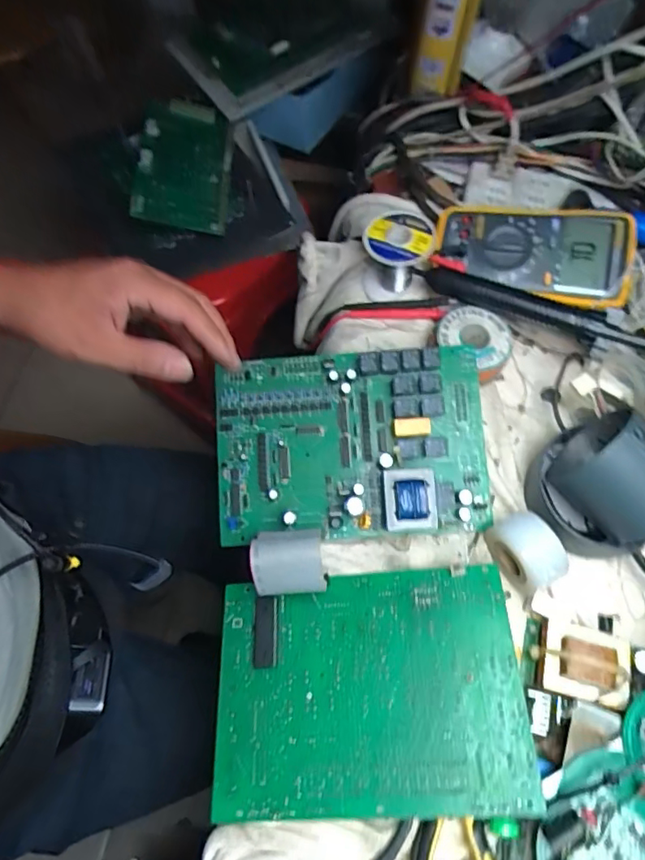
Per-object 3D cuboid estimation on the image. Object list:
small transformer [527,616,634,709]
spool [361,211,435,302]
[{"bbox_3d":[0.191,0.173,0.407,0.061,0.043,0.051,13,69,5],"label":"small transformer"},{"bbox_3d":[0.070,-0.167,0.527,0.064,0.064,0.057,18,69,7],"label":"spool"}]

